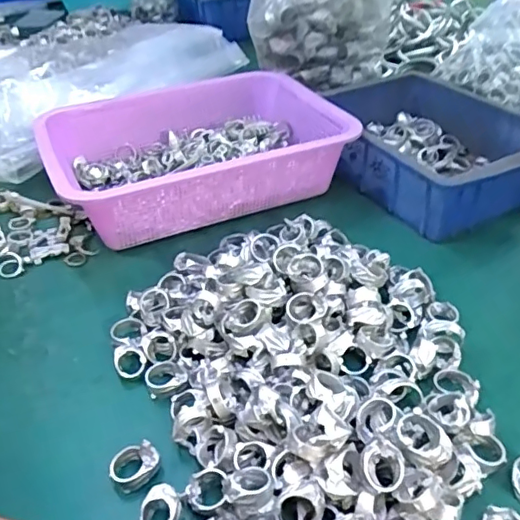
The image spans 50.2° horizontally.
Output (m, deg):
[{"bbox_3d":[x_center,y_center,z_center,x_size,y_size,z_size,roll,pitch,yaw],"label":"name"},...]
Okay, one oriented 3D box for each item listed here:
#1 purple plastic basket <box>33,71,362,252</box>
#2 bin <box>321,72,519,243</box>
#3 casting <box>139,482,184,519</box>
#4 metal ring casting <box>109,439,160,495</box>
[{"bbox_3d":[-0.070,-0.117,0.602,0.286,0.076,0.217,-19,41,-20],"label":"purple plastic basket"},{"bbox_3d":[0.183,-0.129,0.619,0.188,0.067,0.247,-18,40,-18],"label":"bin"},{"bbox_3d":[-0.056,0.143,0.315,0.024,0.014,0.027,-9,38,-7],"label":"casting"},{"bbox_3d":[-0.077,0.126,0.340,0.029,0.020,0.022,-17,40,-17],"label":"metal ring casting"}]

